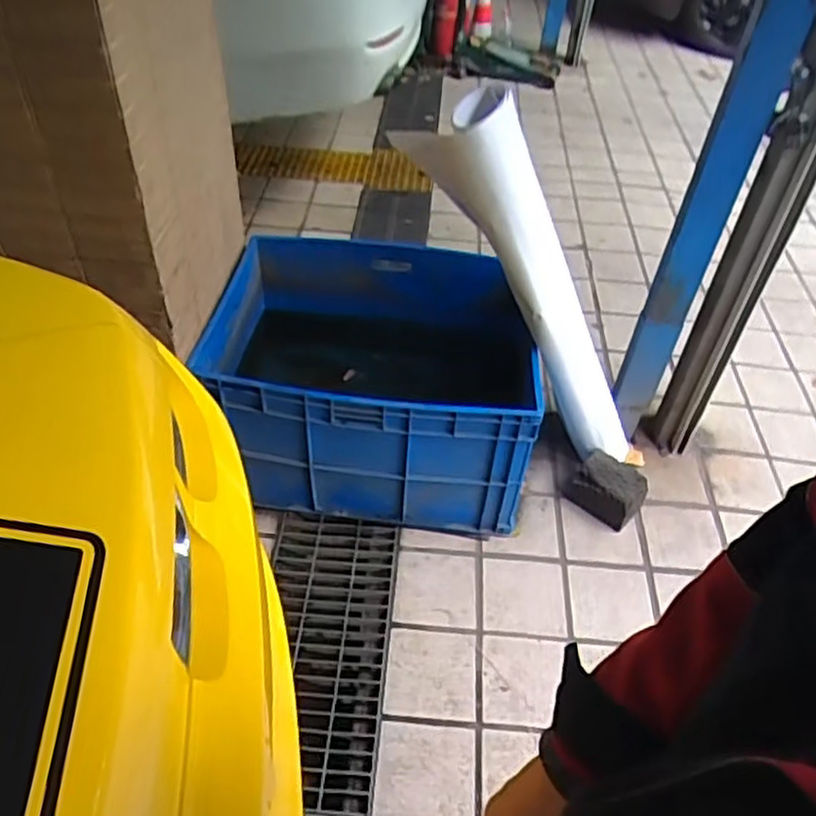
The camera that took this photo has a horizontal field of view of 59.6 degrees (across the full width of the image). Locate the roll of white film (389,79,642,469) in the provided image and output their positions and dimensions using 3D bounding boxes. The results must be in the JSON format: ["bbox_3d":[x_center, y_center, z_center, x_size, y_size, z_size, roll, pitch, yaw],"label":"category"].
[{"bbox_3d":[0.337,-0.213,1.663,0.204,1.104,0.176,-25,46,13],"label":"roll of white film"}]

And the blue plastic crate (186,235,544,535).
[{"bbox_3d":[-0.079,-0.123,1.908,0.857,0.462,0.728,8,45,4],"label":"blue plastic crate"}]

